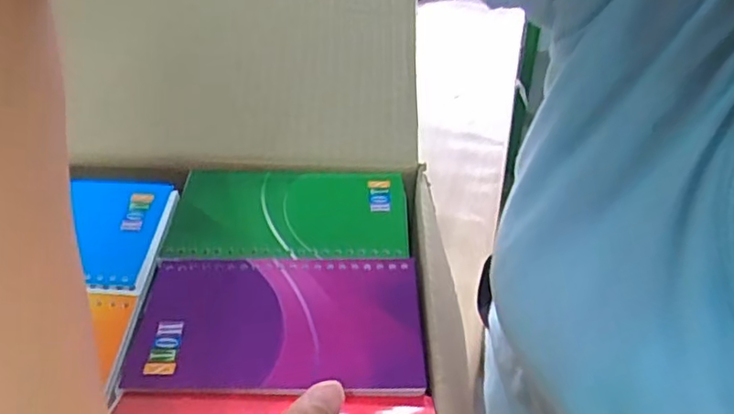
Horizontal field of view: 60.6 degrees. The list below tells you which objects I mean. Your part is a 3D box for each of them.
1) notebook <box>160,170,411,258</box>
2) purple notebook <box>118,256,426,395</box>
[{"bbox_3d":[-0.043,0.003,0.359,0.130,0.009,0.079,0,40,-1],"label":"notebook"},{"bbox_3d":[-0.040,0.051,0.293,0.128,0.006,0.079,0,40,-1],"label":"purple notebook"}]

